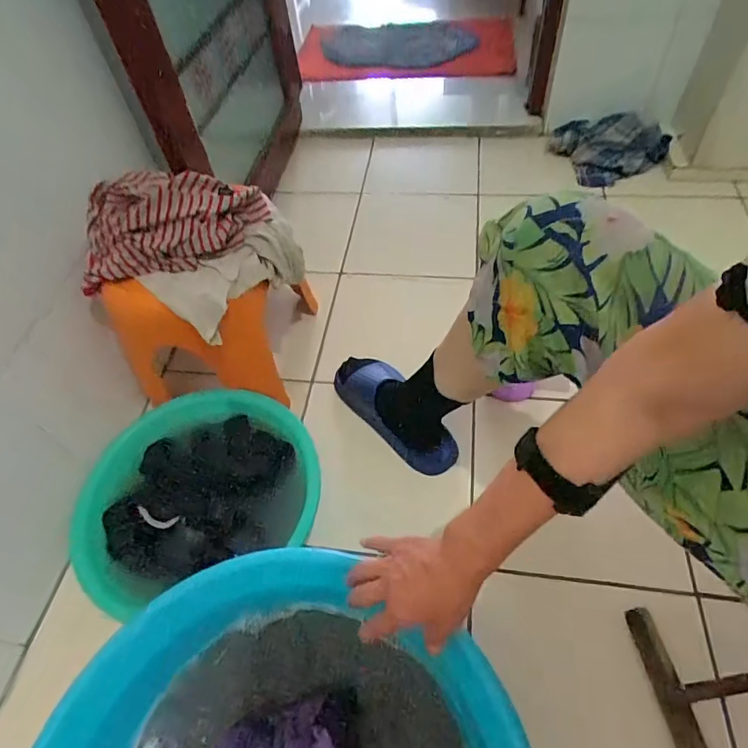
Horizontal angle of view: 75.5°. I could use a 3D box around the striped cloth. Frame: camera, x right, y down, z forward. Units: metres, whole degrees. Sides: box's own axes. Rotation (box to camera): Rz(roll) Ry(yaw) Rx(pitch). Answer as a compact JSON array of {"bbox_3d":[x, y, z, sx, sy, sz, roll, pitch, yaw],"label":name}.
[{"bbox_3d":[-0.294,-0.226,0.690,0.259,0.083,0.154,-8,52,-1],"label":"striped cloth"}]

